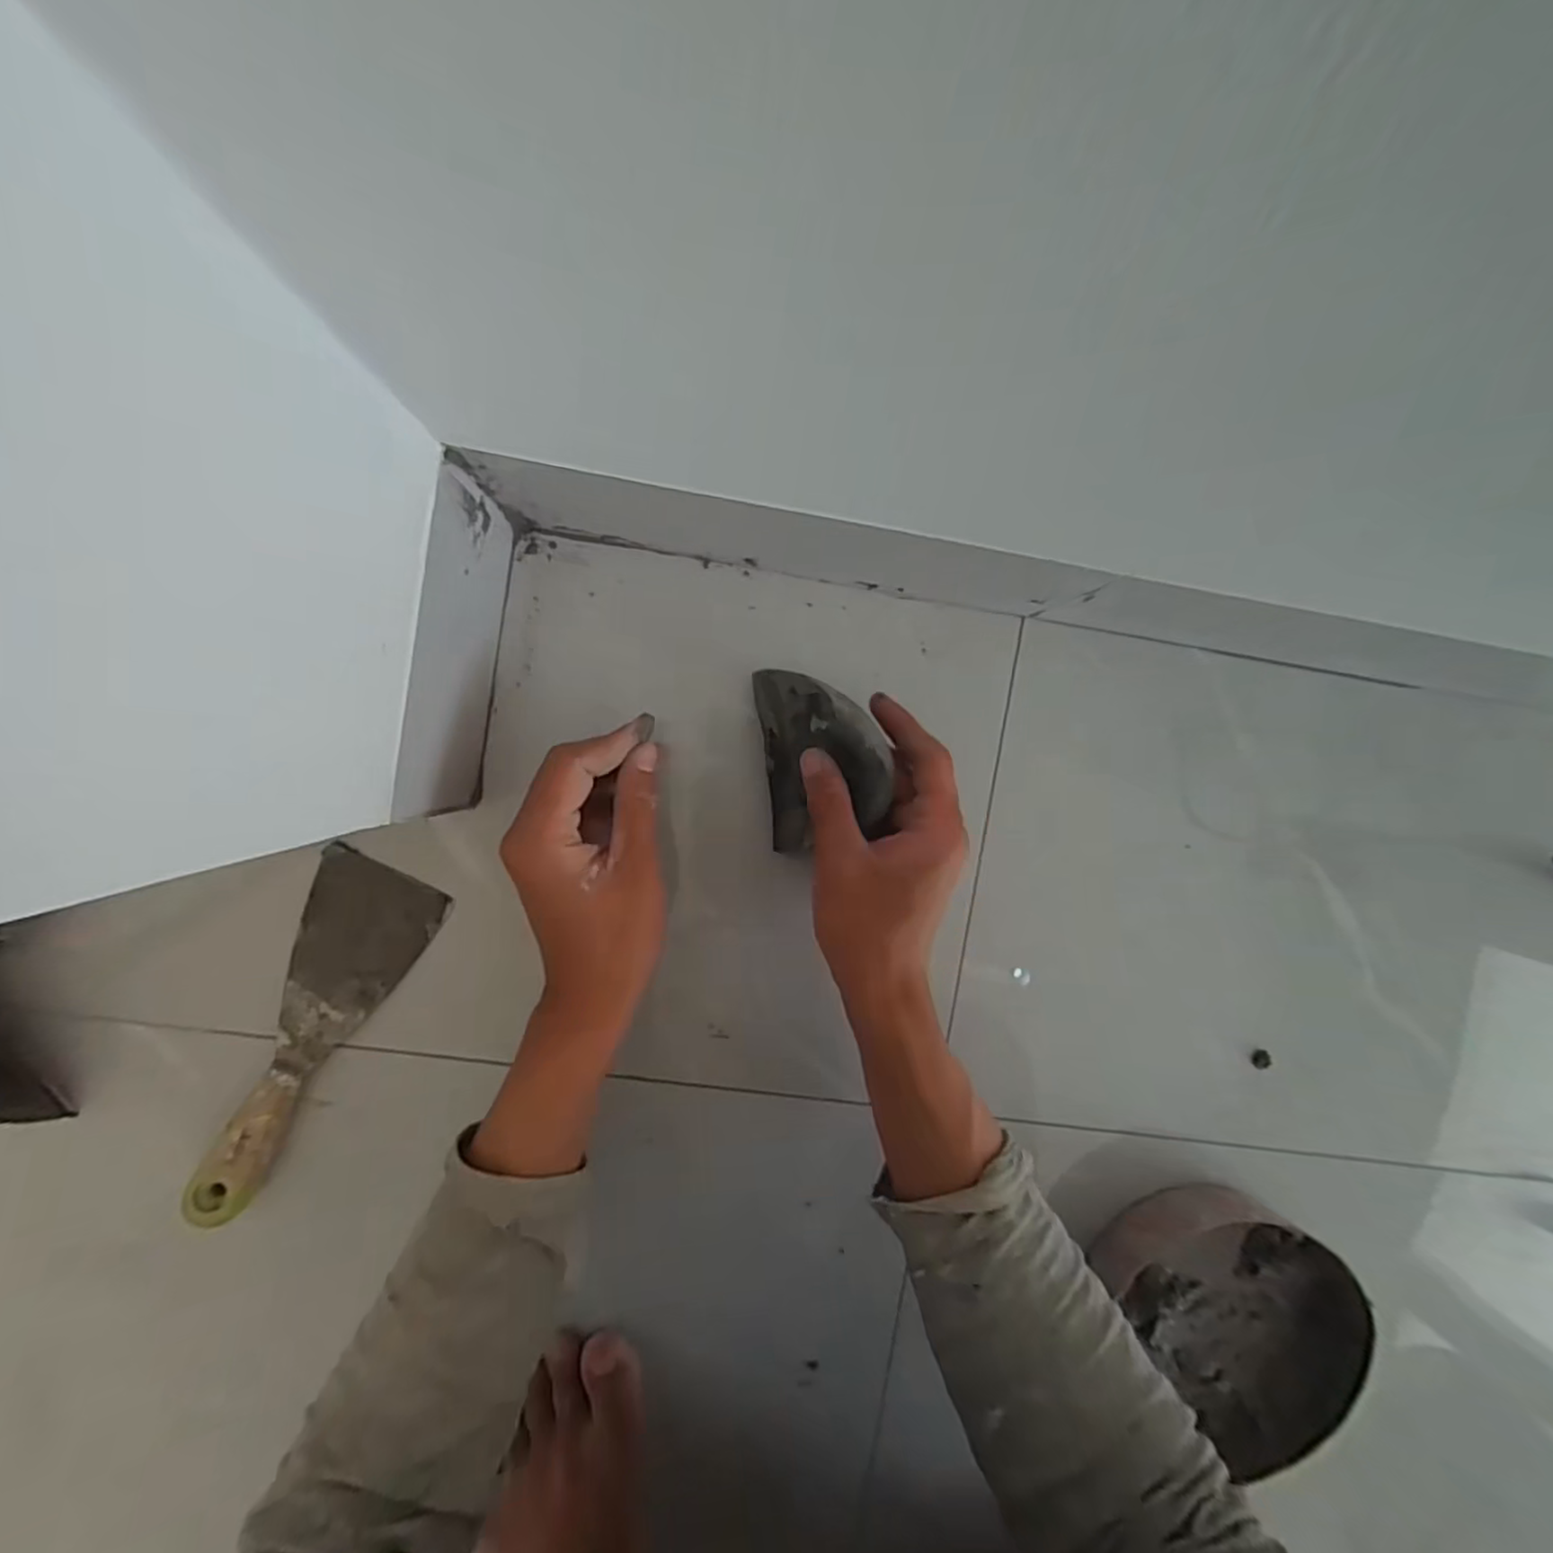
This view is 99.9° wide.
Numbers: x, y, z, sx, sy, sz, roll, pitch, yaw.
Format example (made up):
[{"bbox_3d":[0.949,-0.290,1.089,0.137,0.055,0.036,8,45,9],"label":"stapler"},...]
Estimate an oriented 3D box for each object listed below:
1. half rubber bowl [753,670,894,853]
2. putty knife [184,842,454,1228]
[{"bbox_3d":[0.031,-0.012,0.355,0.074,0.033,0.097,-4,97,37],"label":"half rubber bowl"},{"bbox_3d":[-0.256,0.140,0.352,0.068,0.024,0.197,28,90,-9],"label":"putty knife"}]

